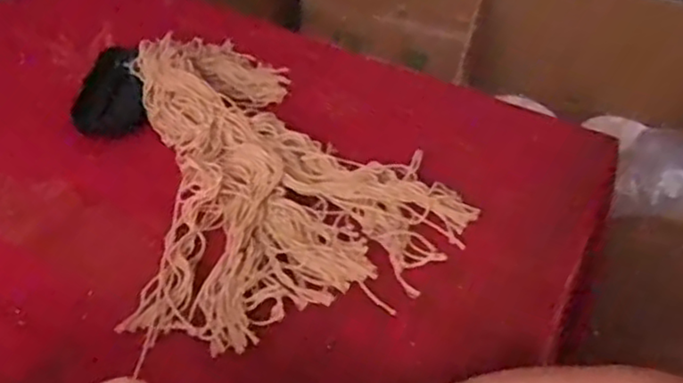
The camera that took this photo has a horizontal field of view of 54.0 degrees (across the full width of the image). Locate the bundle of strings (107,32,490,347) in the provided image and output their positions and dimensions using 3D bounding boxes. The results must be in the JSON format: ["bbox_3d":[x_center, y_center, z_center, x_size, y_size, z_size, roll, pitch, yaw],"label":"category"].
[{"bbox_3d":[-0.038,-0.033,0.521,0.241,0.037,0.318,-5,45,-9],"label":"bundle of strings"}]

